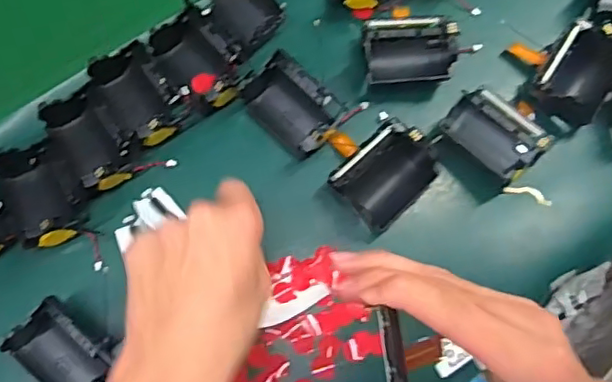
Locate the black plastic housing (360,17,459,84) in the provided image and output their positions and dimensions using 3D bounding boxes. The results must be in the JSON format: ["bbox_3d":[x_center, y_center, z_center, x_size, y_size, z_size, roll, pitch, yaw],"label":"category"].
[{"bbox_3d":[0.082,-0.109,0.465,0.071,0.025,0.047,-4,75,-1],"label":"black plastic housing"}]

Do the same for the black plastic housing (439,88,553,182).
[{"bbox_3d":[0.144,-0.045,0.453,0.072,0.030,0.044,39,78,9],"label":"black plastic housing"}]

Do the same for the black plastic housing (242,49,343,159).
[{"bbox_3d":[-0.010,-0.064,0.452,0.076,0.038,0.047,44,79,10],"label":"black plastic housing"}]

